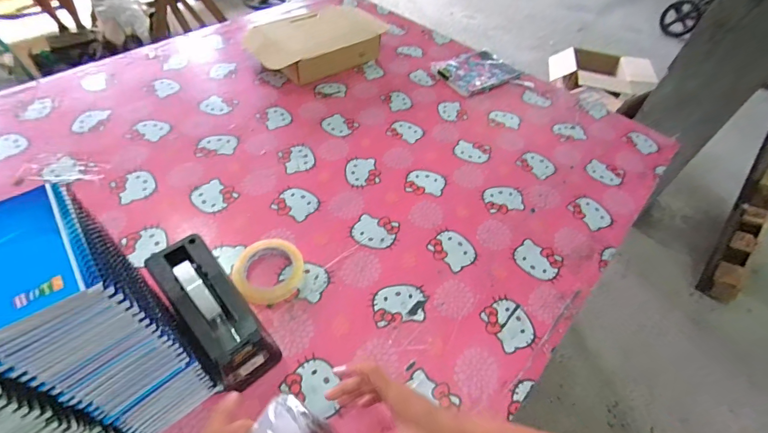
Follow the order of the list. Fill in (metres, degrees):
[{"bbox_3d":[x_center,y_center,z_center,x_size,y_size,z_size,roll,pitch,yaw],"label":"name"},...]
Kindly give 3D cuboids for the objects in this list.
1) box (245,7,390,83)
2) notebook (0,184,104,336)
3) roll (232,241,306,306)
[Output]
[{"bbox_3d":[-0.168,-0.477,0.986,0.350,0.115,0.211,-35,62,-29],"label":"box"},{"bbox_3d":[-0.293,0.030,0.287,0.091,0.011,0.132,-31,60,-27],"label":"notebook"},{"bbox_3d":[-0.183,0.083,0.582,0.105,0.026,0.102,3,51,-4],"label":"roll"}]

